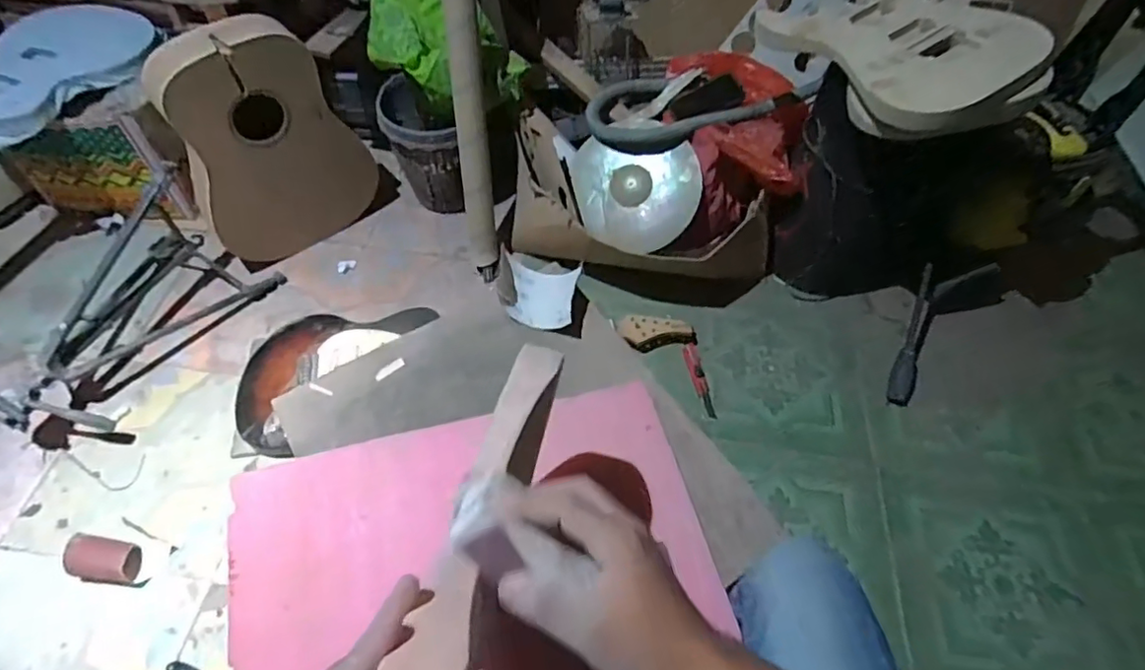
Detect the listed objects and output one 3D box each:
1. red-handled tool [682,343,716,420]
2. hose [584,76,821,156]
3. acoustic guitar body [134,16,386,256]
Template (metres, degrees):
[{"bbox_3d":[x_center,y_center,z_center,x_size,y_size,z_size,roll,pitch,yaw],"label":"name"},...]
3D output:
[{"bbox_3d":[0.278,0.098,1.280,0.034,0.021,0.176,-10,57,-10],"label":"red-handled tool"},{"bbox_3d":[0.275,-0.537,1.342,0.511,0.071,0.275,-20,56,-19],"label":"hose"},{"bbox_3d":[-0.636,-0.403,1.276,0.369,0.498,0.101,-31,60,-26],"label":"acoustic guitar body"}]

